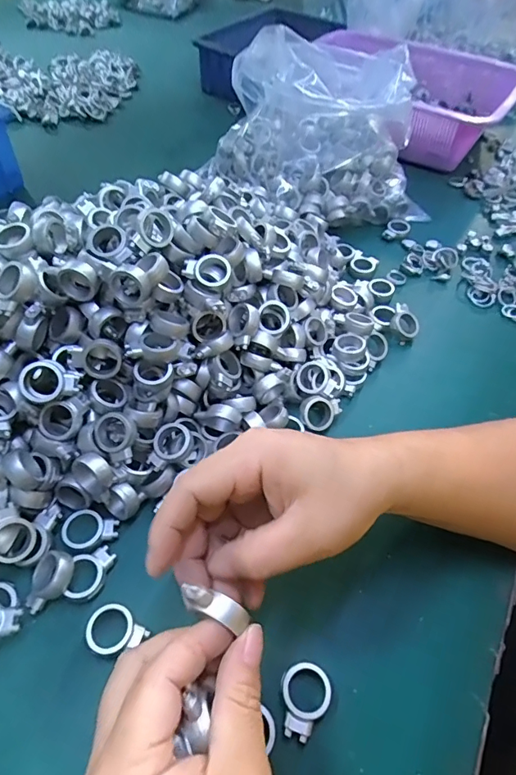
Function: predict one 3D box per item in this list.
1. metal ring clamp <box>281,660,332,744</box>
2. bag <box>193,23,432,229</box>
[{"bbox_3d":[0.024,0.165,0.241,0.026,0.010,0.034,23,55,14],"label":"metal ring clamp"},{"bbox_3d":[0.066,-0.278,0.485,0.217,0.144,0.157,-15,55,-14],"label":"bag"}]

